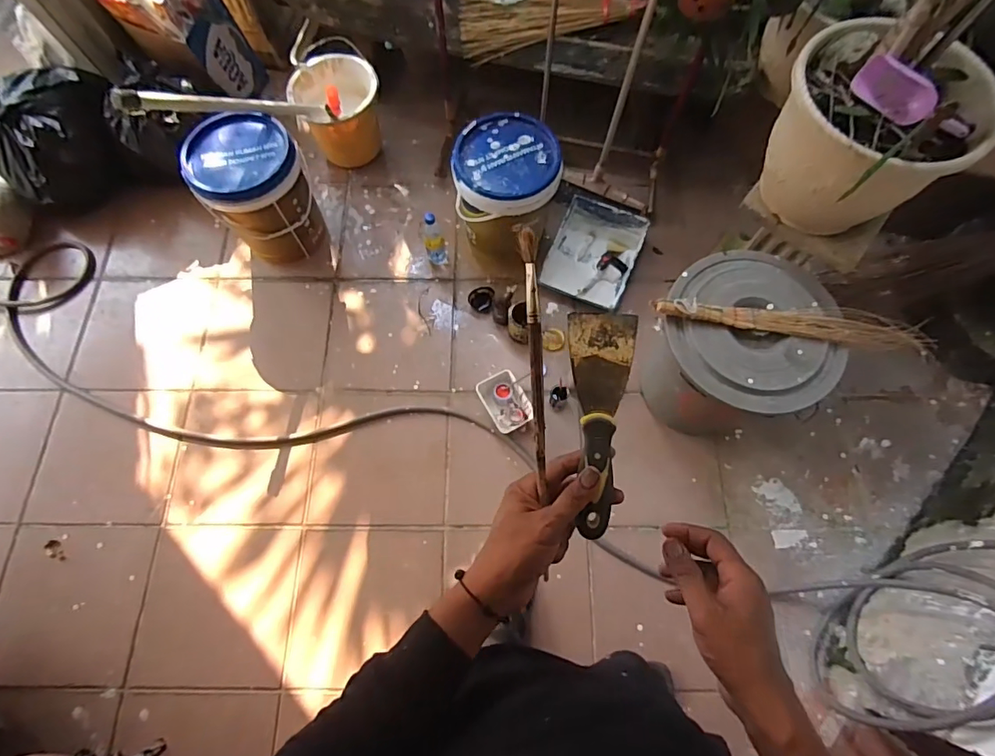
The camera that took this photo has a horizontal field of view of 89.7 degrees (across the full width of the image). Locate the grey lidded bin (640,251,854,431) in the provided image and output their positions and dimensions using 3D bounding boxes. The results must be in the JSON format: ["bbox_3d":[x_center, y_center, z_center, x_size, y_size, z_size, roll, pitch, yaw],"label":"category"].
[{"bbox_3d":[0.609,-0.059,1.342,0.410,0.385,0.380,29,73,9],"label":"grey lidded bin"}]

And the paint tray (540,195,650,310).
[{"bbox_3d":[0.323,-0.418,1.666,0.271,0.056,0.376,21,75,6],"label":"paint tray"}]

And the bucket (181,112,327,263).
[{"bbox_3d":[-0.711,-0.554,1.531,0.304,0.374,0.268,-25,73,-9],"label":"bucket"}]

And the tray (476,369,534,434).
[{"bbox_3d":[0.022,0.070,1.501,0.122,0.046,0.168,-26,76,-7],"label":"tray"}]

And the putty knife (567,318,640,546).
[{"bbox_3d":[0.091,0.041,0.440,0.056,0.014,0.194,1,89,0],"label":"putty knife"}]

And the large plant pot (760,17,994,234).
[{"bbox_3d":[0.791,-0.532,1.097,0.366,0.293,0.335,0,70,-1],"label":"large plant pot"}]

